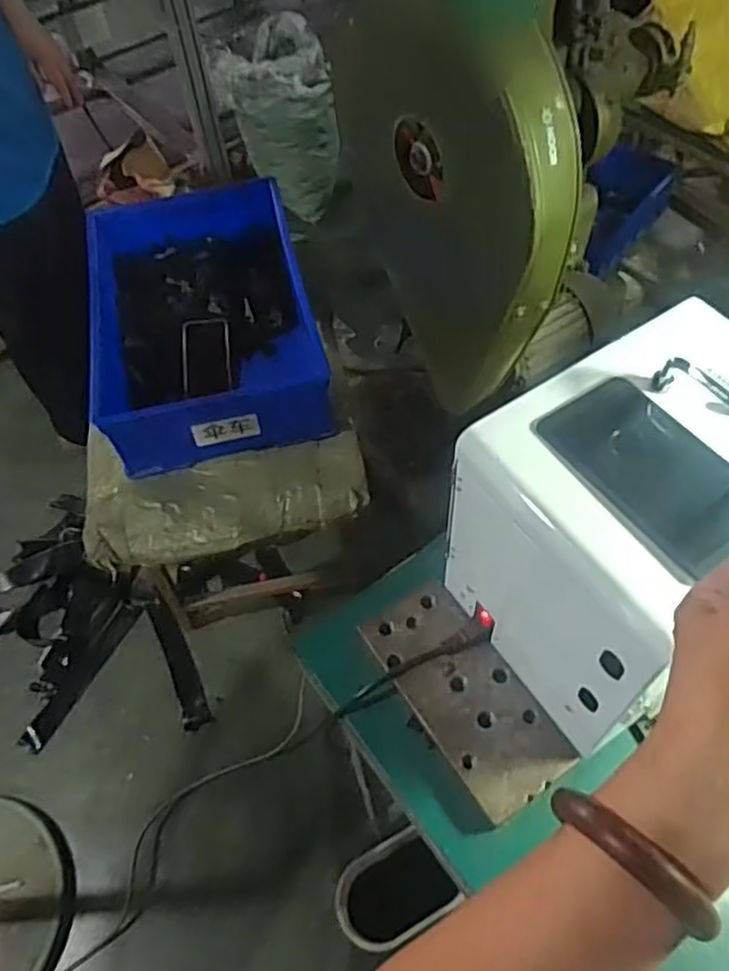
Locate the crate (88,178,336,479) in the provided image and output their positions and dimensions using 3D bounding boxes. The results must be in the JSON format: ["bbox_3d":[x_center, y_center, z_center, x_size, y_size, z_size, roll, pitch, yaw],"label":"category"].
[{"bbox_3d":[-0.273,-0.286,1.221,0.338,0.174,0.544,-13,57,-5],"label":"crate"}]

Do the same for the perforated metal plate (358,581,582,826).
[{"bbox_3d":[0.094,0.196,0.680,0.097,0.017,0.221,-30,59,-15],"label":"perforated metal plate"}]

